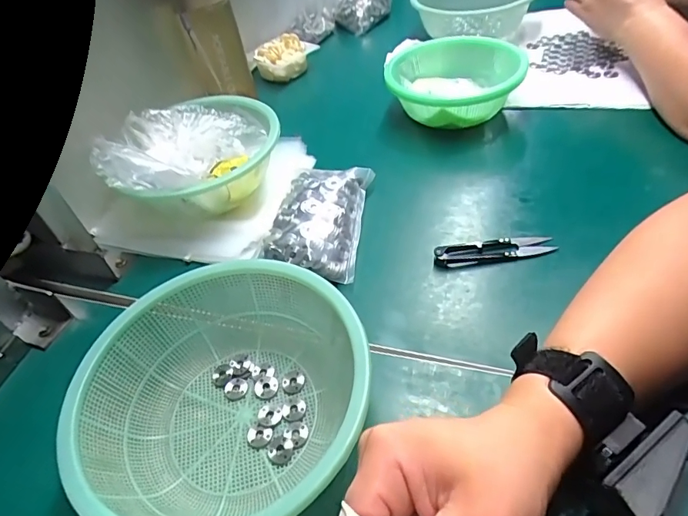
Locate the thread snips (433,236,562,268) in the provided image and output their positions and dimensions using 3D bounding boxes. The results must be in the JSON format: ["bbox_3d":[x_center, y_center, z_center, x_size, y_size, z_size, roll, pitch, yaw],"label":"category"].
[{"bbox_3d":[0.133,-0.007,0.404,0.101,0.010,0.022,-9,45,3],"label":"thread snips"}]

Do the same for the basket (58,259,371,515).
[{"bbox_3d":[-0.078,0.089,0.297,0.179,0.060,0.175,-6,45,6],"label":"basket"}]

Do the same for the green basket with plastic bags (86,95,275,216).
[{"bbox_3d":[-0.154,-0.114,0.501,0.164,0.095,0.180,-6,45,5],"label":"green basket with plastic bags"}]

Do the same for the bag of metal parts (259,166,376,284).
[{"bbox_3d":[-0.024,-0.042,0.444,0.084,0.031,0.139,1,46,12],"label":"bag of metal parts"}]

